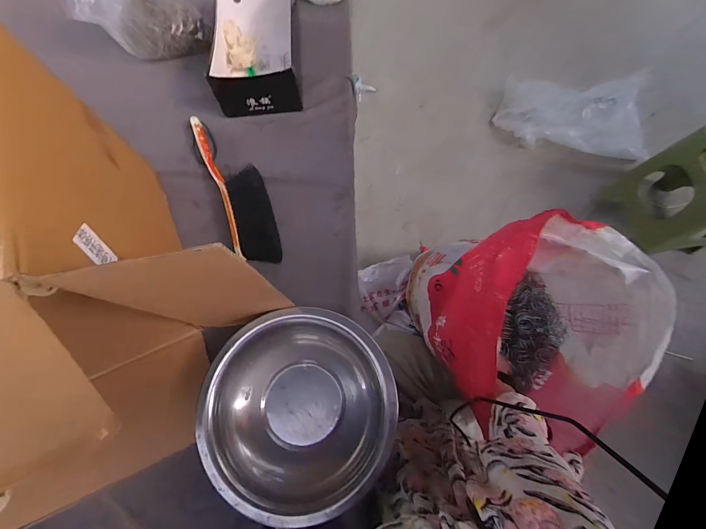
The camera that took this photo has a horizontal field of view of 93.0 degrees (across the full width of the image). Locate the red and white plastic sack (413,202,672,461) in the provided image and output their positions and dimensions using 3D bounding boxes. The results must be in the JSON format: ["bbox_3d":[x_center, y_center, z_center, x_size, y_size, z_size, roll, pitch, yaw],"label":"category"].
[{"bbox_3d":[0.304,0.101,0.620,0.297,0.345,0.324,-6,72,-2],"label":"red and white plastic sack"}]

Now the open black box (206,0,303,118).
[{"bbox_3d":[-0.216,-0.506,0.750,0.180,0.109,0.283,-5,72,-1],"label":"open black box"}]

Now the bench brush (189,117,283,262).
[{"bbox_3d":[-0.230,-0.165,0.658,0.090,0.044,0.360,-24,73,-7],"label":"bench brush"}]

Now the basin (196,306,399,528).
[{"bbox_3d":[-0.082,0.219,0.527,0.277,0.069,0.282,0,72,0],"label":"basin"}]

